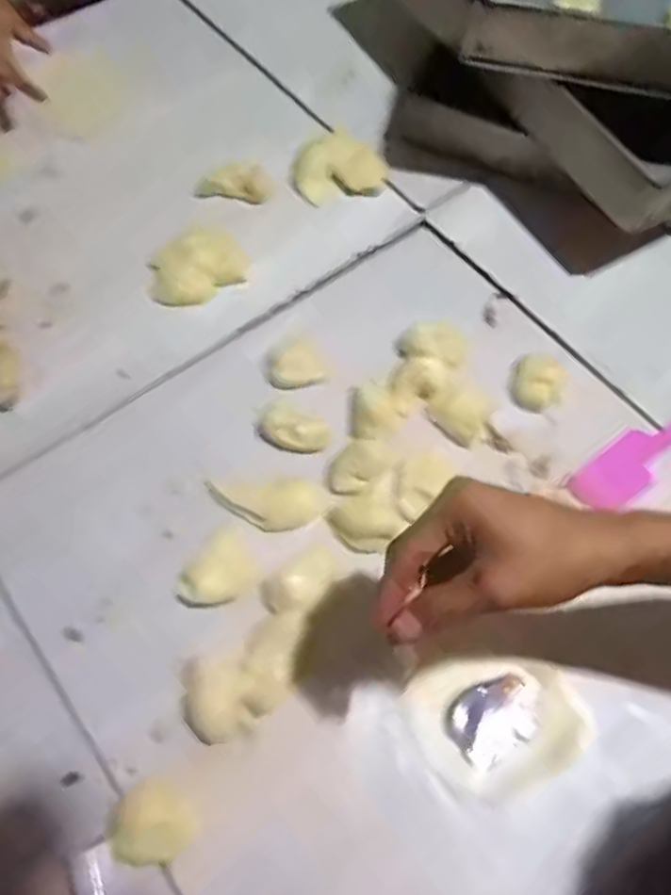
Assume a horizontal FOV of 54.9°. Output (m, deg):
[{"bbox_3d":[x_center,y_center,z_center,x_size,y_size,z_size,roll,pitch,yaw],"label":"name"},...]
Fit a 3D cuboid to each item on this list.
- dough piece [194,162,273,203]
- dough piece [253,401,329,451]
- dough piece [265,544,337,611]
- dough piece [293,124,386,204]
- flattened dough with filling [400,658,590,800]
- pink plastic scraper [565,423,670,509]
[{"bbox_3d":[-0.099,-0.257,0.627,0.074,0.020,0.031,-2,64,-3],"label":"dough piece"},{"bbox_3d":[-0.034,-0.016,0.522,0.059,0.008,0.037,23,65,9],"label":"dough piece"},{"bbox_3d":[-0.023,0.097,0.462,0.054,0.019,0.030,-30,69,-15],"label":"dough piece"},{"bbox_3d":[0.004,-0.281,0.644,0.092,0.021,0.075,-9,65,-6],"label":"dough piece"},{"bbox_3d":[0.110,0.183,0.440,0.110,0.005,0.090,-20,66,-11],"label":"flattened dough with filling"},{"bbox_3d":[0.270,-0.005,0.541,0.175,0.011,0.042,-35,70,-17],"label":"pink plastic scraper"}]

